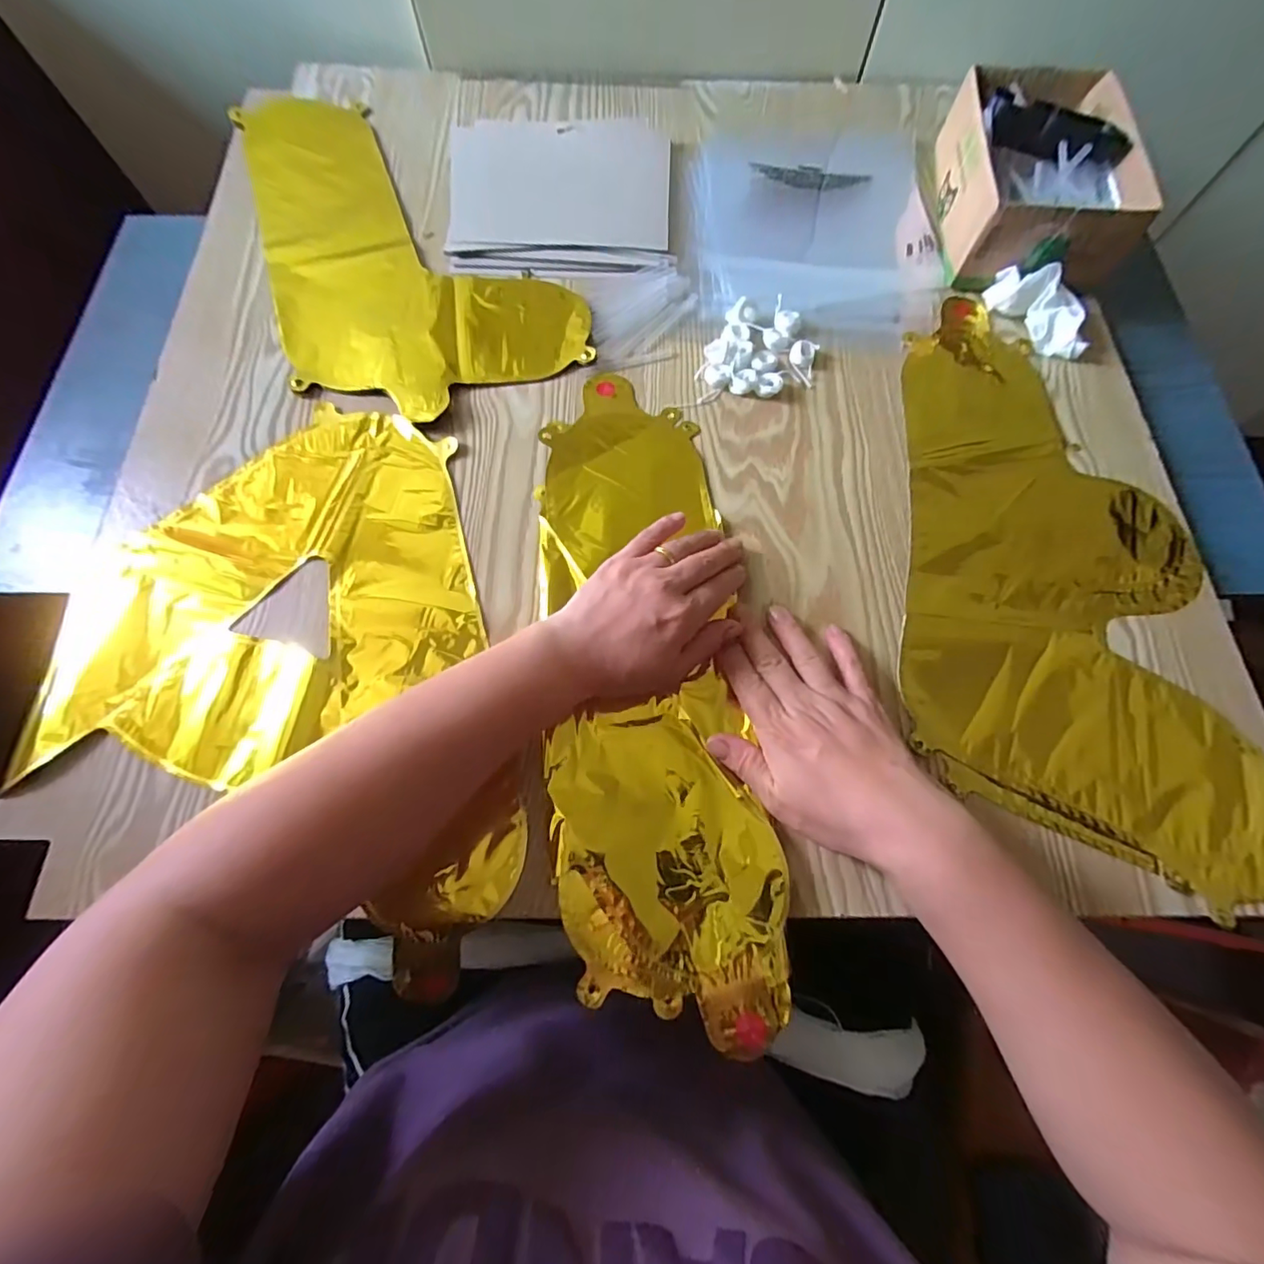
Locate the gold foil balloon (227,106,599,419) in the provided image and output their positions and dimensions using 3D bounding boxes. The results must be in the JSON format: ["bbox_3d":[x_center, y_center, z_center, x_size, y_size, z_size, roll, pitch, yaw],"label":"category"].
[{"bbox_3d":[-0.212,-0.361,0.486,0.231,0.011,0.408,-21,71,-8],"label":"gold foil balloon"}]

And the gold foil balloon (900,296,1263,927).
[{"bbox_3d":[0.301,-0.061,0.384,0.213,0.006,0.427,6,70,2],"label":"gold foil balloon"}]

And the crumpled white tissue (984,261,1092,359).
[{"bbox_3d":[0.342,-0.268,0.442,0.040,0.036,0.092,-32,73,-11],"label":"crumpled white tissue"}]

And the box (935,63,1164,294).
[{"bbox_3d":[0.355,-0.401,0.476,0.139,0.075,0.193,2,70,1],"label":"box"}]

